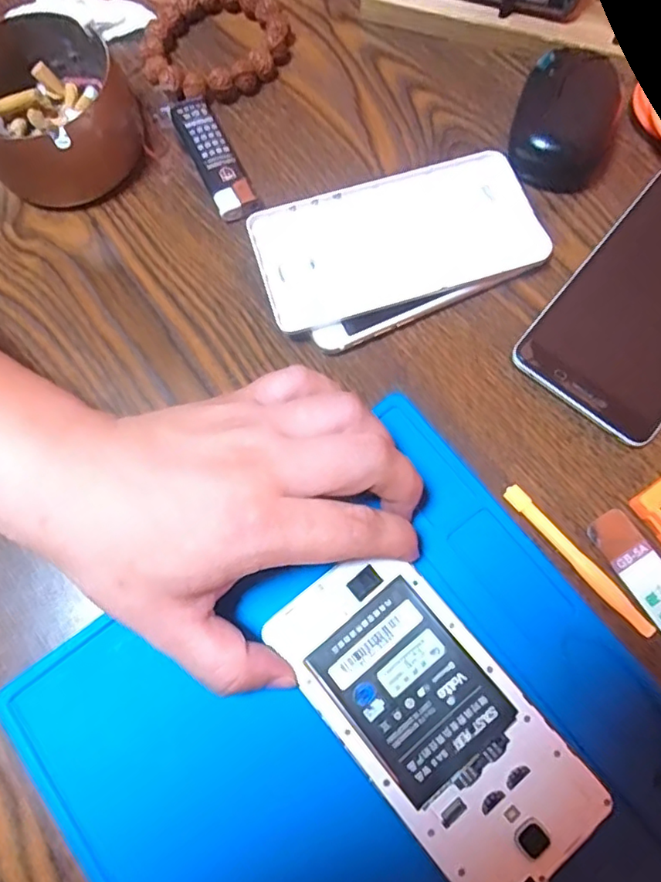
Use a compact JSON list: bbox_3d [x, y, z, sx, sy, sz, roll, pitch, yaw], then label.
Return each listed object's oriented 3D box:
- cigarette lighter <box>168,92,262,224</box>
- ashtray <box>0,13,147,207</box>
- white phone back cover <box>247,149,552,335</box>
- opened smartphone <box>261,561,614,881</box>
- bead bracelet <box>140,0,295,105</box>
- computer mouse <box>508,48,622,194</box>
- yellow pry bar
[{"bbox_3d":[-0.065,-0.158,0.323,0.023,0.012,0.084,-25,74,-5],"label":"cigarette lighter"},{"bbox_3d":[-0.151,-0.178,0.314,0.087,0.046,0.086,-1,73,2],"label":"ashtray"},{"bbox_3d":[0.035,-0.104,0.303,0.144,0.014,0.071,-17,74,-3],"label":"white phone back cover"},{"bbox_3d":[0.041,0.113,0.238,0.069,0.006,0.140,-41,76,-10],"label":"opened smartphone"},{"bbox_3d":[-0.069,-0.240,0.345,0.089,0.016,0.077,-24,74,-5],"label":"bead bracelet"},{"bbox_3d":[0.132,-0.180,0.319,0.053,0.027,0.084,17,75,7],"label":"computer mouse"},{"bbox_3d":[0.111,0.053,0.258,0.009,0.007,0.084,-42,76,-10],"label":"yellow pry bar"}]

